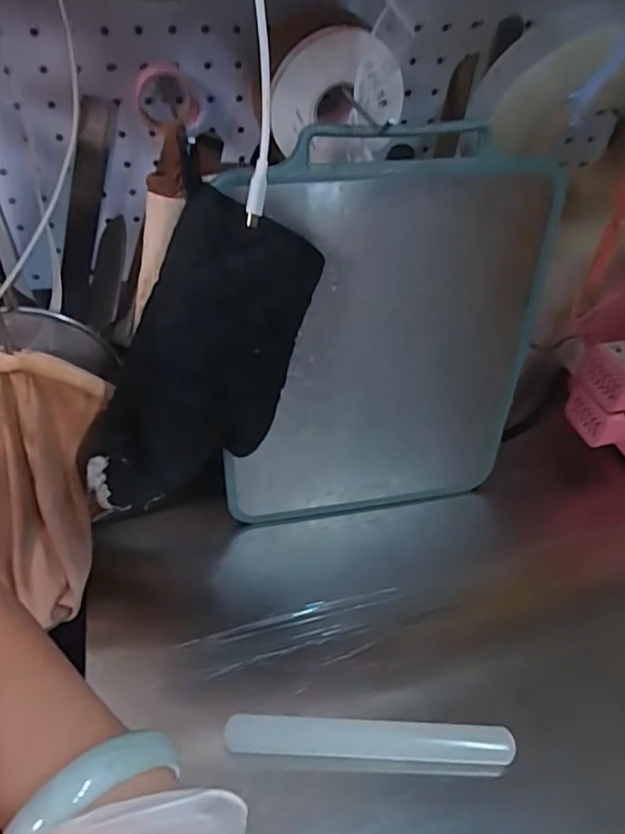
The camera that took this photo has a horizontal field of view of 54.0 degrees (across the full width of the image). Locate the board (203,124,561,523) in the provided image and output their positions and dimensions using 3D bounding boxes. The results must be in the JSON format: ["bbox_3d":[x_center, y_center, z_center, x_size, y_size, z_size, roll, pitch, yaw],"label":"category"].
[{"bbox_3d":[0.061,-0.049,0.539,0.268,0.371,0.020,-4,39,-9],"label":"board"}]

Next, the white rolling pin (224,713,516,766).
[{"bbox_3d":[0.044,0.252,0.479,0.219,0.020,0.027,3,44,0],"label":"white rolling pin"}]

